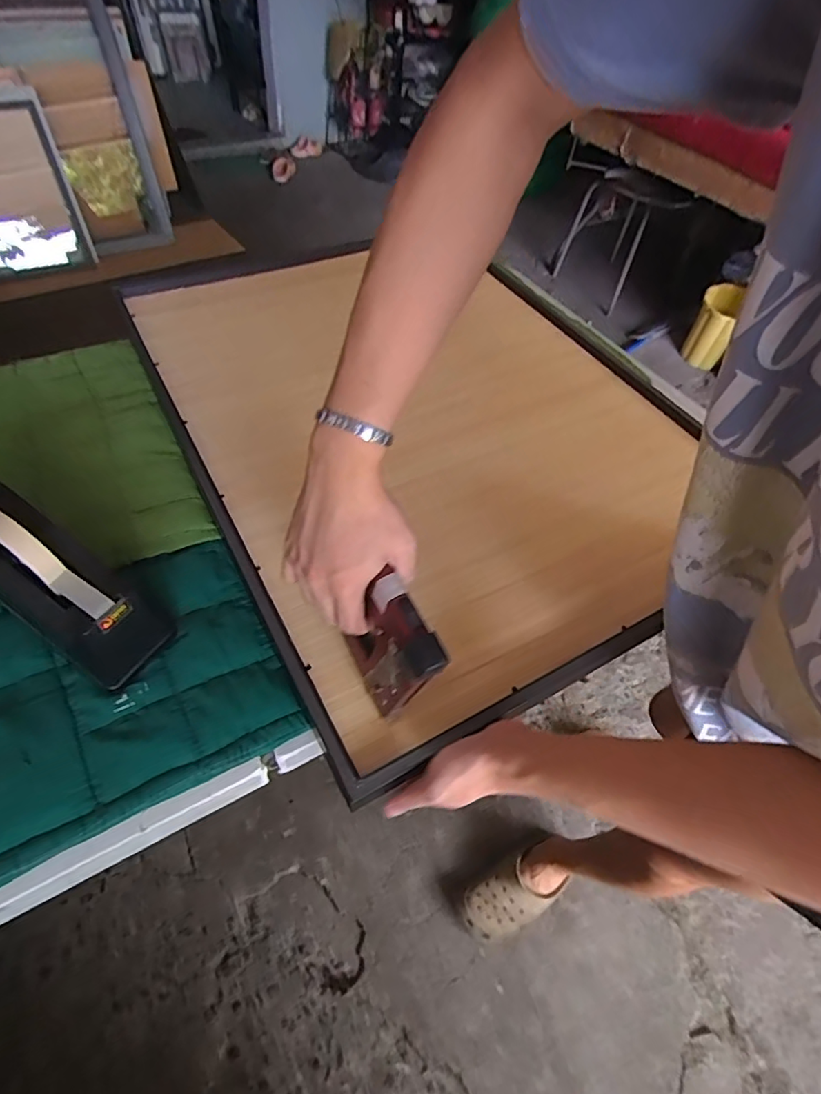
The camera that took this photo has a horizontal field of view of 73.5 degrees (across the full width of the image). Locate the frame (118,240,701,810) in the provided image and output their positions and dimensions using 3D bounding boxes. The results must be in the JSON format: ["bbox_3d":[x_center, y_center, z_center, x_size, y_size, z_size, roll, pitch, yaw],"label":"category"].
[{"bbox_3d":[0.013,-0.203,0.759,0.609,0.036,0.851,-22,57,-20],"label":"frame"}]

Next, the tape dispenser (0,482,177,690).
[{"bbox_3d":[-0.319,0.022,0.488,0.197,0.122,0.083,28,55,16],"label":"tape dispenser"}]

